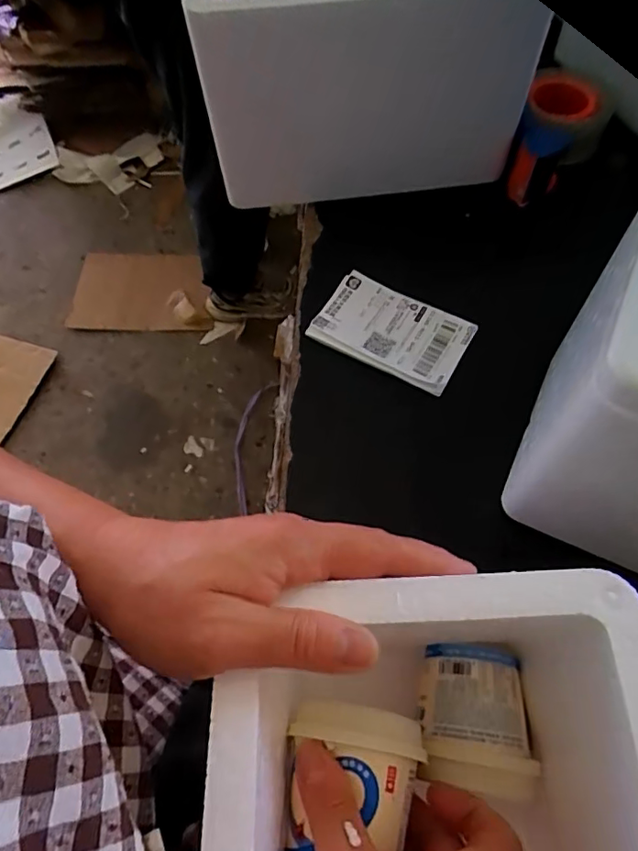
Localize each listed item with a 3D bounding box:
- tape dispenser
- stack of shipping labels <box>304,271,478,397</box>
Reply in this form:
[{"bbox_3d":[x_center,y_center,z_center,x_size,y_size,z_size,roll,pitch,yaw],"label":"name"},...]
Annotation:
[{"bbox_3d":[0.238,-0.288,0.541,0.077,0.069,0.151,25,64,13],"label":"tape dispenser"},{"bbox_3d":[0.065,-0.084,0.485,0.131,0.015,0.082,28,65,14],"label":"stack of shipping labels"}]

